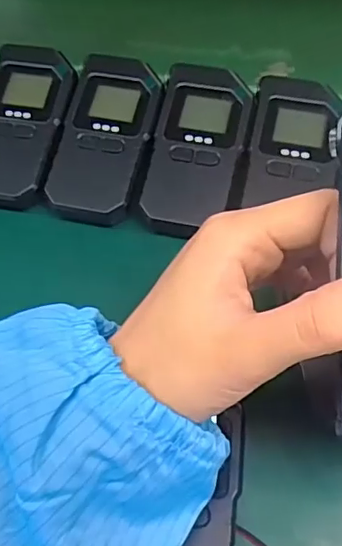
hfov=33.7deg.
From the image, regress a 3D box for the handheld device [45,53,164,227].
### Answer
[{"bbox_3d":[-0.039,-0.086,0.358,0.055,0.020,0.112,9,66,6],"label":"handheld device"}]

